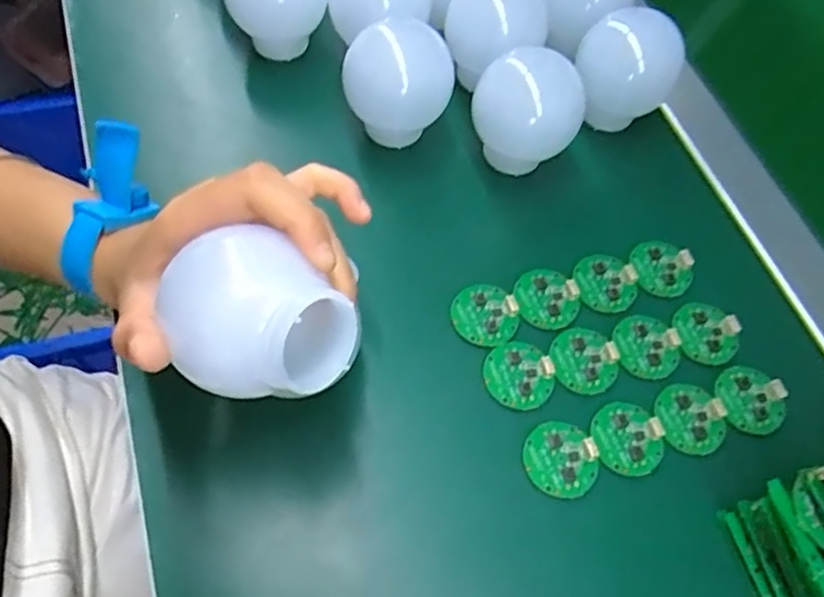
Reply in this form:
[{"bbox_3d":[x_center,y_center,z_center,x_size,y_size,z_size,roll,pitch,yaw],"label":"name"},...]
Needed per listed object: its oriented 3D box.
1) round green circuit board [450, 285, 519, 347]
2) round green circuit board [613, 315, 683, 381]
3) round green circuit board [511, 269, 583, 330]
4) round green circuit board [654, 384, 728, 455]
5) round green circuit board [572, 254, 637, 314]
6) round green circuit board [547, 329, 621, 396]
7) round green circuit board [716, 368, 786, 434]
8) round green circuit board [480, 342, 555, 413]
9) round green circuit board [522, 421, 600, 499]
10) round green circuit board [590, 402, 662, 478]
[{"bbox_3d":[0.038,0.008,0.339,0.033,0.004,0.034,2,63,-3],"label":"round green circuit board"},{"bbox_3d":[0.122,0.024,0.339,0.034,0.005,0.033,2,63,-3],"label":"round green circuit board"},{"bbox_3d":[0.072,-0.001,0.347,0.035,0.004,0.033,2,63,-3],"label":"round green circuit board"},{"bbox_3d":[0.138,0.059,0.323,0.034,0.004,0.033,2,63,-3],"label":"round green circuit board"},{"bbox_3d":[0.106,-0.009,0.357,0.034,0.004,0.033,2,63,-3],"label":"round green circuit board"},{"bbox_3d":[0.088,0.032,0.333,0.033,0.004,0.034,2,63,-3],"label":"round green circuit board"},{"bbox_3d":[0.171,0.050,0.329,0.032,0.005,0.034,2,63,-3],"label":"round green circuit board"},{"bbox_3d":[0.053,0.038,0.326,0.034,0.004,0.034,2,63,-3],"label":"round green circuit board"},{"bbox_3d":[0.070,0.076,0.308,0.034,0.005,0.033,2,63,-3],"label":"round green circuit board"},{"bbox_3d":[0.103,0.067,0.314,0.031,0.004,0.034,2,63,-3],"label":"round green circuit board"}]

